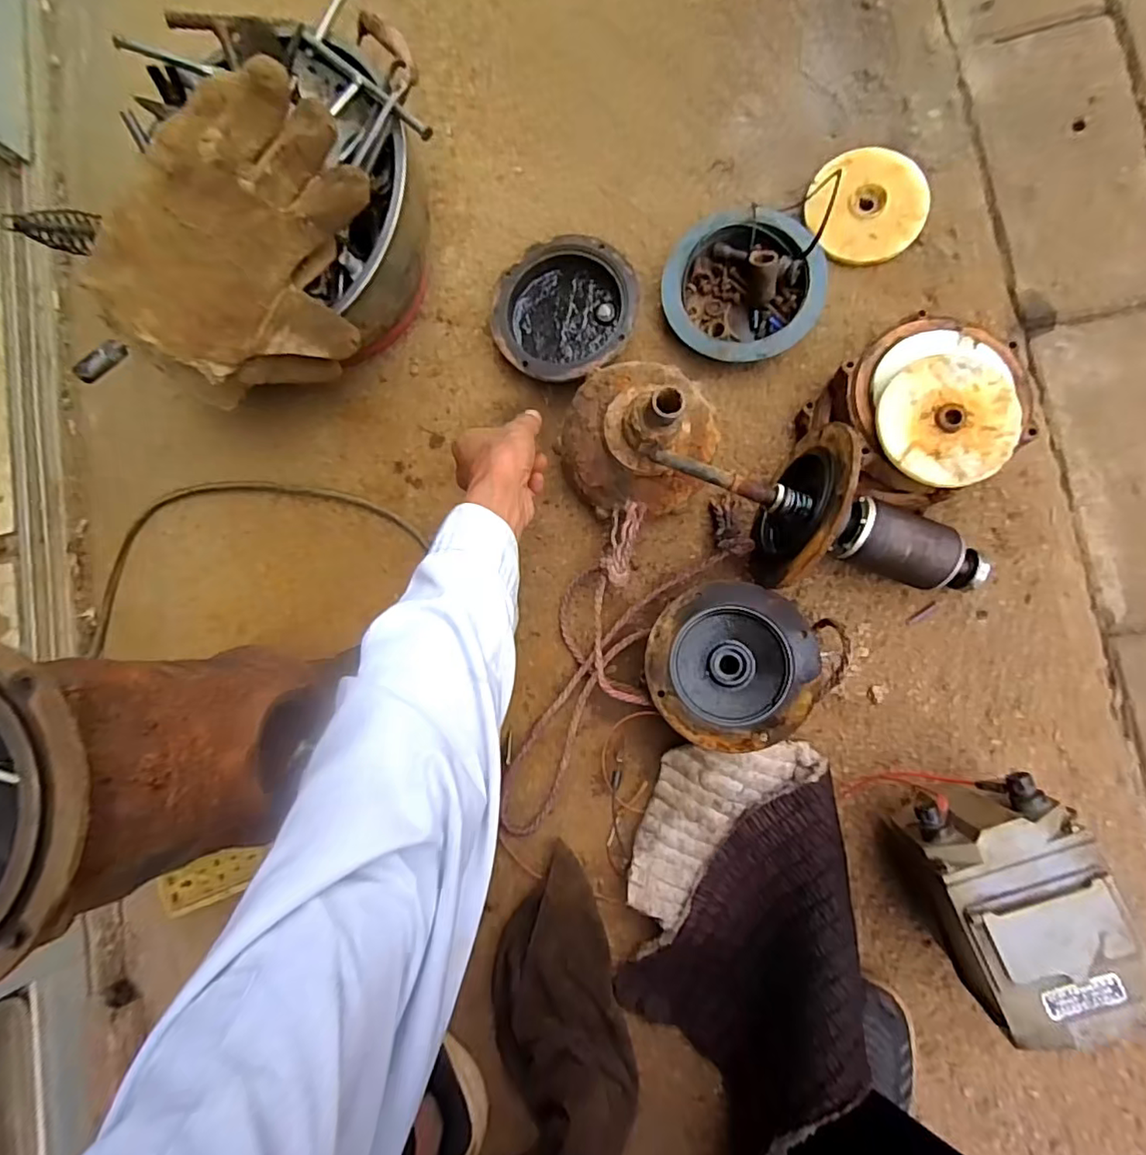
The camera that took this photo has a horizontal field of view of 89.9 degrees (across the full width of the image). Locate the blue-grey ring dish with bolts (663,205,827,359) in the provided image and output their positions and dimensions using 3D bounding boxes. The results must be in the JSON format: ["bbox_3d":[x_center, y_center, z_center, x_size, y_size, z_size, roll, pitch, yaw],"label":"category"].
[{"bbox_3d":[0.166,-0.283,0.567,0.146,0.046,0.142,-1,84,8],"label":"blue-grey ring dish with bolts"}]

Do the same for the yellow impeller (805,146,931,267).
[{"bbox_3d":[0.290,-0.366,0.569,0.111,0.018,0.112,-1,84,8],"label":"yellow impeller"}]

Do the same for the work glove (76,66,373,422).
[{"bbox_3d":[-0.258,-0.266,0.470,0.187,0.060,0.230,32,102,-20],"label":"work glove"}]

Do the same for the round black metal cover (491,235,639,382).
[{"bbox_3d":[-0.008,-0.272,0.595,0.143,0.040,0.147,-1,84,8],"label":"round black metal cover"}]

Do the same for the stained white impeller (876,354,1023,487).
[{"bbox_3d":[0.306,-0.129,0.469,0.106,0.011,0.108,-1,86,10],"label":"stained white impeller"}]

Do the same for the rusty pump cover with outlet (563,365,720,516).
[{"bbox_3d":[0.059,-0.134,0.510,0.132,0.156,0.142,17,87,9],"label":"rusty pump cover with outlet"}]

